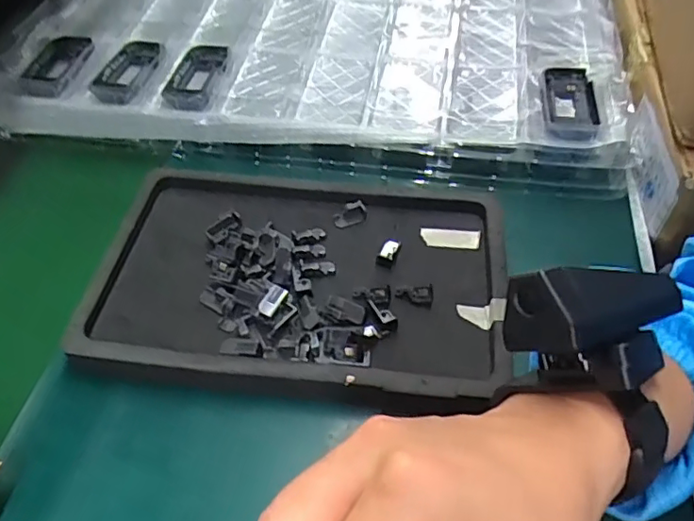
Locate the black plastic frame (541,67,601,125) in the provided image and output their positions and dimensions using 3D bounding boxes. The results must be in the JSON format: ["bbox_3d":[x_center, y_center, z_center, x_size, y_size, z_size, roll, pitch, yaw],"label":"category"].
[{"bbox_3d":[0.172,-0.128,0.440,0.043,0.011,0.077,3,50,2],"label":"black plastic frame"}]

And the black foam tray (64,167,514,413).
[{"bbox_3d":[-0.029,0.012,0.352,0.240,0.030,0.163,4,50,3],"label":"black foam tray"}]

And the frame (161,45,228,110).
[{"bbox_3d":[-0.123,-0.145,0.447,0.041,0.013,0.078,3,49,6],"label":"frame"}]

